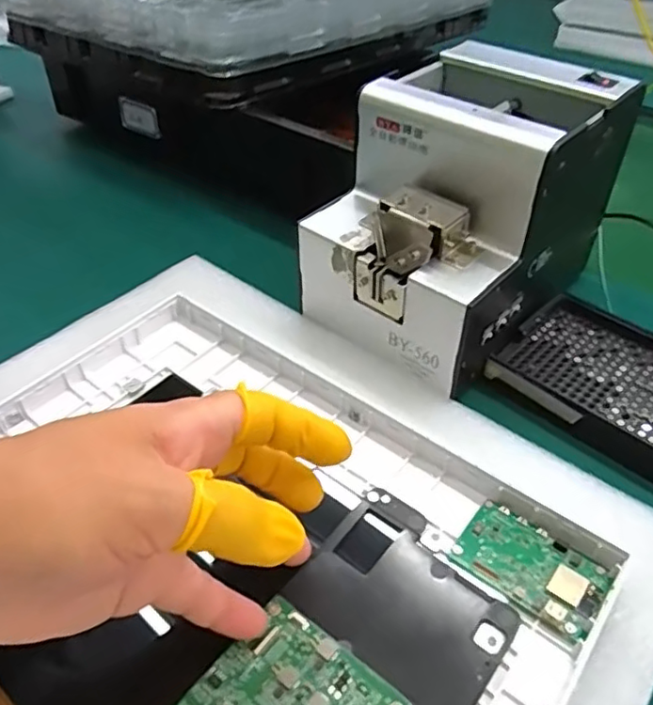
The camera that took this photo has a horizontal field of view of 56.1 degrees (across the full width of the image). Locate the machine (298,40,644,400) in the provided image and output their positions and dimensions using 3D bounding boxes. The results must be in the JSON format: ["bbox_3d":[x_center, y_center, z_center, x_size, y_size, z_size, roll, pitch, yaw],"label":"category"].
[{"bbox_3d":[0.085,-0.092,0.386,0.135,0.139,0.173,27,48,26],"label":"machine"}]

